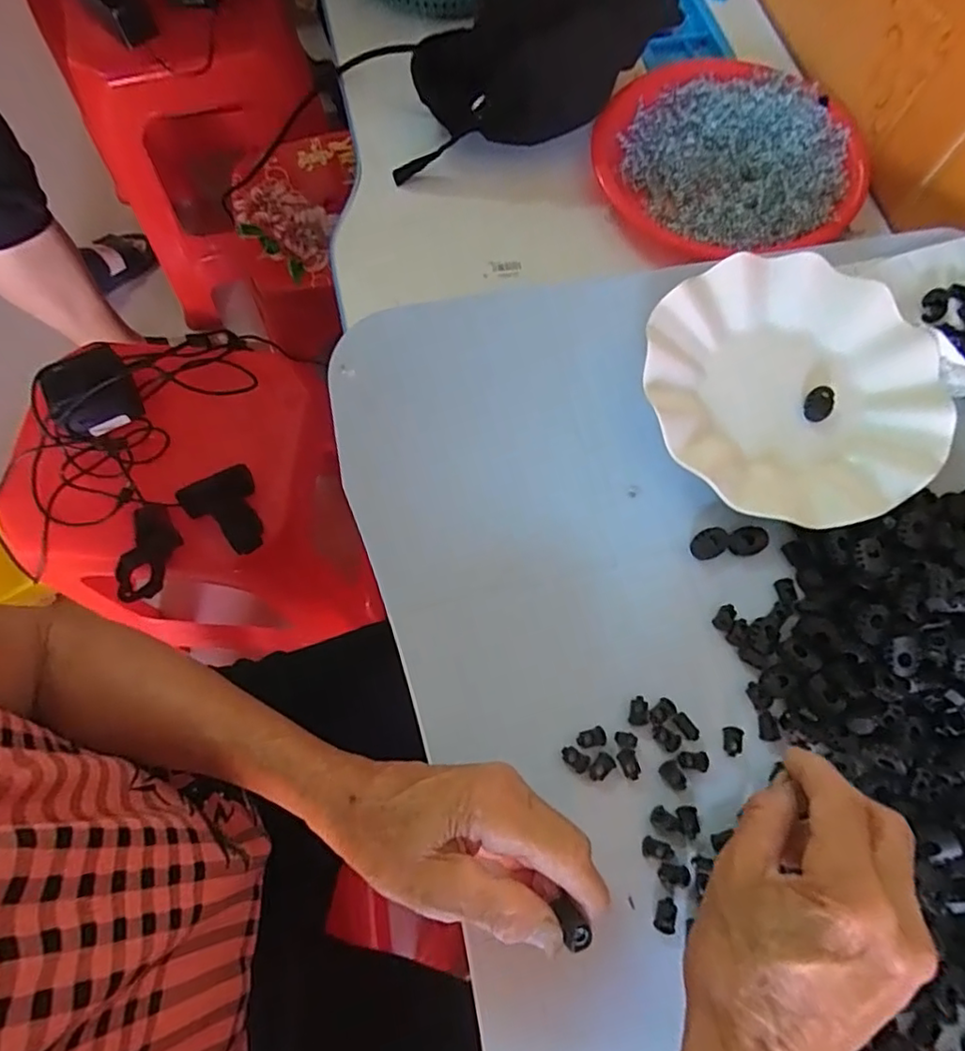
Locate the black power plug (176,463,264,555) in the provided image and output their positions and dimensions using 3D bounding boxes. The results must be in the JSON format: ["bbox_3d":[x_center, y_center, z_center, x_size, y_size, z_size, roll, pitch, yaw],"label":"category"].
[{"bbox_3d":[-0.262,-0.010,0.599,0.073,0.028,0.082,-19,72,-6],"label":"black power plug"}]

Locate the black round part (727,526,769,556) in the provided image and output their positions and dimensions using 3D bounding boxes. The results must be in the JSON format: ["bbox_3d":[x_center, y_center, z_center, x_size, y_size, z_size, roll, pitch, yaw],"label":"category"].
[{"bbox_3d":[0.158,0.009,0.355,0.025,0.005,0.016,-18,72,-6],"label":"black round part"}]

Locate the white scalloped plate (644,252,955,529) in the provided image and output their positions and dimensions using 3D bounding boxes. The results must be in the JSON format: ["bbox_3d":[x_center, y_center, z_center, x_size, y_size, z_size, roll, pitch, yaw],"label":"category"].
[{"bbox_3d":[0.194,-0.086,0.373,0.169,0.030,0.176,0,71,0],"label":"white scalloped plate"}]

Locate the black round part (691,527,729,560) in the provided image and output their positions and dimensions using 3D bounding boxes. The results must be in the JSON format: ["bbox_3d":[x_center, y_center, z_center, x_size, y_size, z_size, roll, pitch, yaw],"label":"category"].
[{"bbox_3d":[0.136,0.010,0.353,0.022,0.008,0.017,-28,73,-9],"label":"black round part"}]

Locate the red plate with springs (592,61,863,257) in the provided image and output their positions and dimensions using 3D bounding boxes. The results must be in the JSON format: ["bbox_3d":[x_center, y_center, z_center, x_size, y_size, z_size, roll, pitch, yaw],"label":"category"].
[{"bbox_3d":[0.213,-0.315,0.512,0.219,0.030,0.194,25,73,8],"label":"red plate with springs"}]

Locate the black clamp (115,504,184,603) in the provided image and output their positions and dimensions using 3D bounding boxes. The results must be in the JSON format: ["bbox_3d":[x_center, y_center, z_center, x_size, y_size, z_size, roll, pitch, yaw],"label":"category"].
[{"bbox_3d":[-0.331,0.032,0.593,0.046,0.031,0.095,21,91,7],"label":"black clamp"}]

